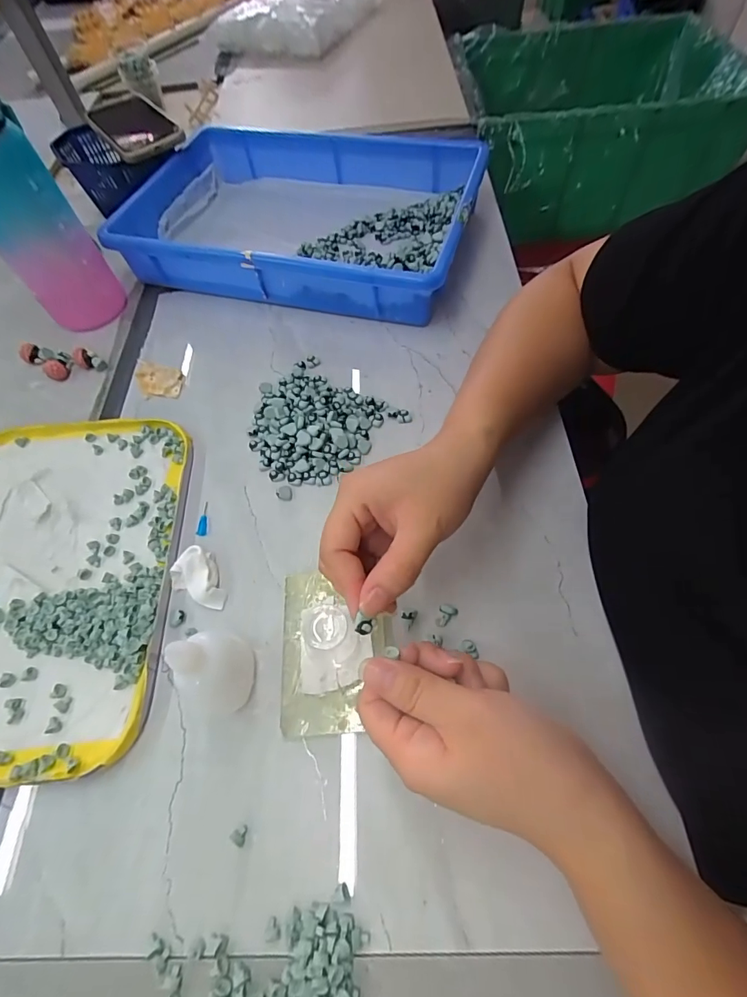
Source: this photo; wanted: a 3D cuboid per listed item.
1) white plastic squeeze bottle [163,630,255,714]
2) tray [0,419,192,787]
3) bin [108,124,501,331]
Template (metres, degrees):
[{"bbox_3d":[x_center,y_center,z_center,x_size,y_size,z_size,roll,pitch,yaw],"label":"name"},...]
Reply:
[{"bbox_3d":[-0.103,0.100,0.261,0.046,0.079,0.042,0,61,4],"label":"white plastic squeeze bottle"},{"bbox_3d":[-0.254,0.056,0.333,0.206,0.015,0.267,-7,61,1],"label":"tray"},{"bbox_3d":[-0.079,-0.307,0.489,0.362,0.063,0.239,12,63,11],"label":"bin"}]

